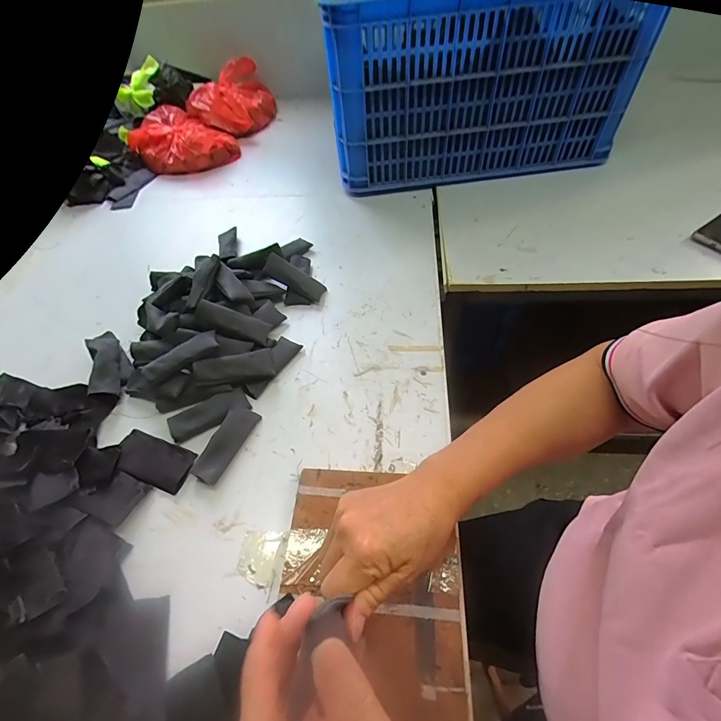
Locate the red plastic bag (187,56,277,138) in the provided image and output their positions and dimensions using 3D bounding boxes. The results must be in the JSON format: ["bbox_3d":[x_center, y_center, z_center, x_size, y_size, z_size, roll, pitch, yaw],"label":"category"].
[{"bbox_3d":[-0.333,-0.691,1.029,0.175,0.123,0.213,31,62,25],"label":"red plastic bag"}]

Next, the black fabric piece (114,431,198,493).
[{"bbox_3d":[-0.267,0.126,0.493,0.113,0.007,0.054,16,56,16],"label":"black fabric piece"}]

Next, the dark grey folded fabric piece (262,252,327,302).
[{"bbox_3d":[-0.109,-0.137,0.640,0.105,0.020,0.035,30,55,-15],"label":"dark grey folded fabric piece"}]

